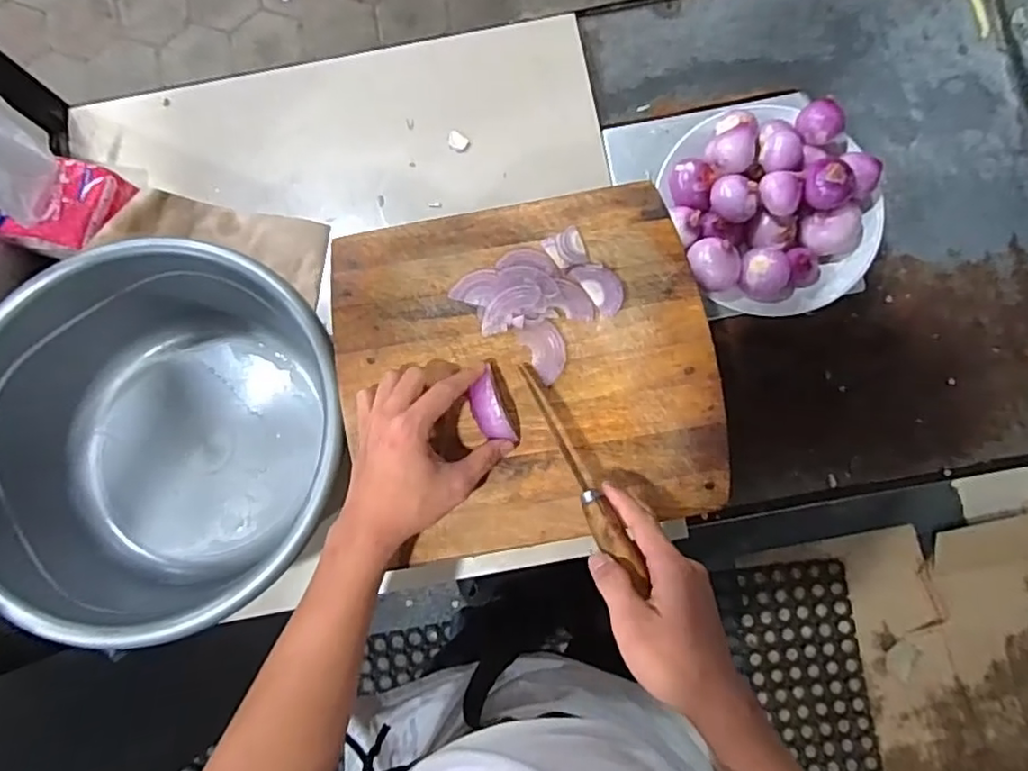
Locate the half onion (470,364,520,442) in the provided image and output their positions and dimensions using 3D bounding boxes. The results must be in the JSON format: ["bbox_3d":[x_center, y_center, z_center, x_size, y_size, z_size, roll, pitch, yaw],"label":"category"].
[{"bbox_3d":[-0.019,0.020,0.492,0.025,0.029,0.057,-23,82,-1],"label":"half onion"}]

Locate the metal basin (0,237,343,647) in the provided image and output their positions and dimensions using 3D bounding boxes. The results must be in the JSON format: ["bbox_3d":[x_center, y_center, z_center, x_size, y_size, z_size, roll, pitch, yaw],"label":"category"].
[{"bbox_3d":[-0.308,0.050,0.579,0.320,0.146,0.317,0,82,2],"label":"metal basin"}]

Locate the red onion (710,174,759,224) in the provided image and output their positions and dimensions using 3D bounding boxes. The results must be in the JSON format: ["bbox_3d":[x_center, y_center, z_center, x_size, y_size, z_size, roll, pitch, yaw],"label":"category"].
[{"bbox_3d":[0.214,-0.179,0.609,0.040,0.039,0.041,1,82,2],"label":"red onion"}]

